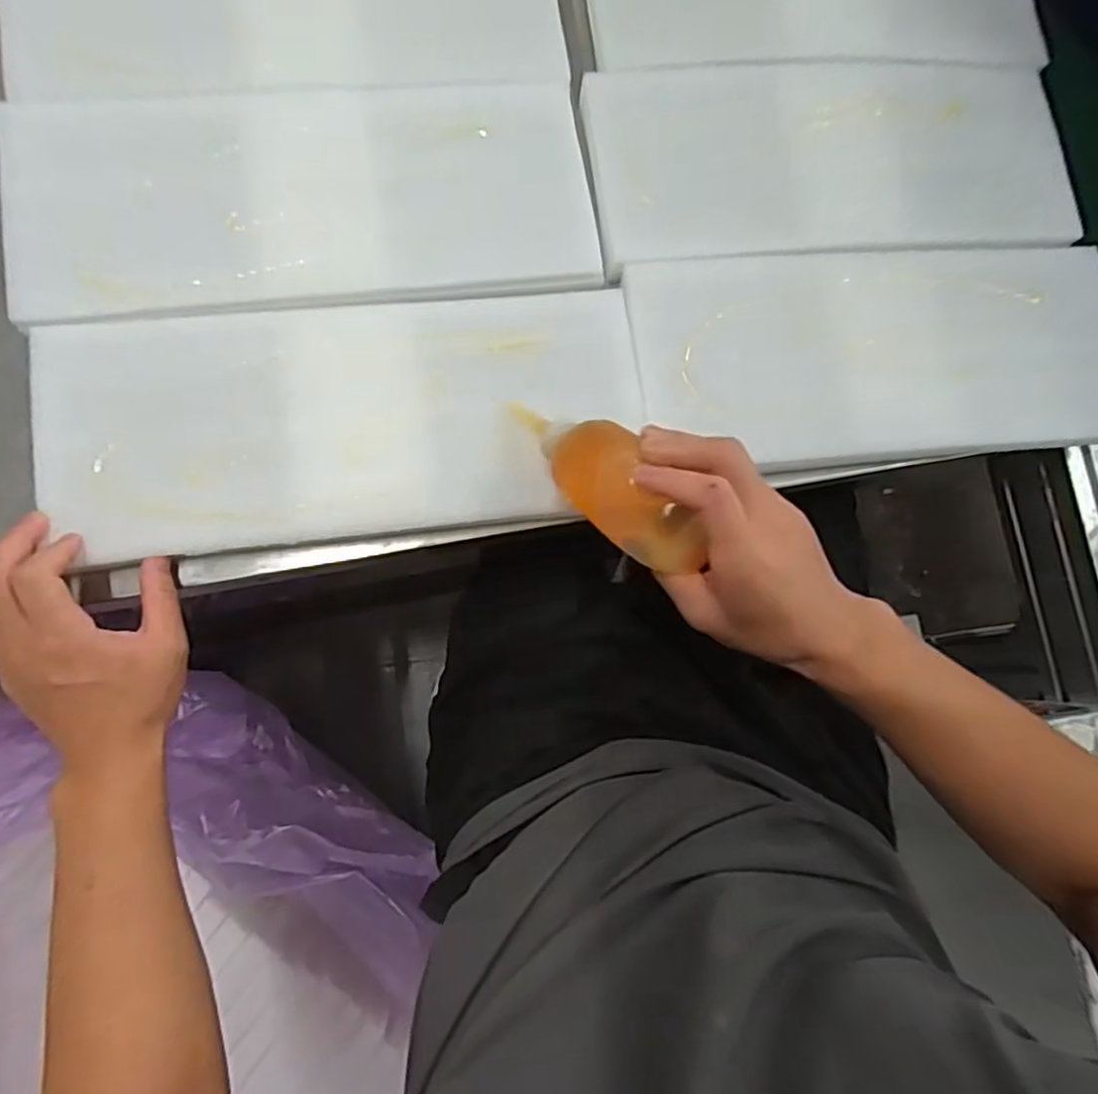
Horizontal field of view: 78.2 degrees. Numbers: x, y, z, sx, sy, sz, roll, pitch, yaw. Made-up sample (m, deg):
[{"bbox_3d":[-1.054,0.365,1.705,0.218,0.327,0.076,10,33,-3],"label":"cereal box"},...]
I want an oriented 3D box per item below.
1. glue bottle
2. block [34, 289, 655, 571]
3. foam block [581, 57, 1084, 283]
[{"bbox_3d":[0.030,-0.045,0.399,0.043,0.039,0.159,-37,60,-9],"label":"glue bottle"},{"bbox_3d":[-0.127,-0.088,0.449,0.375,0.035,0.159,-7,82,-13],"label":"block"},{"bbox_3d":[0.222,-0.299,0.508,0.375,0.027,0.150,-6,83,-6],"label":"foam block"}]

